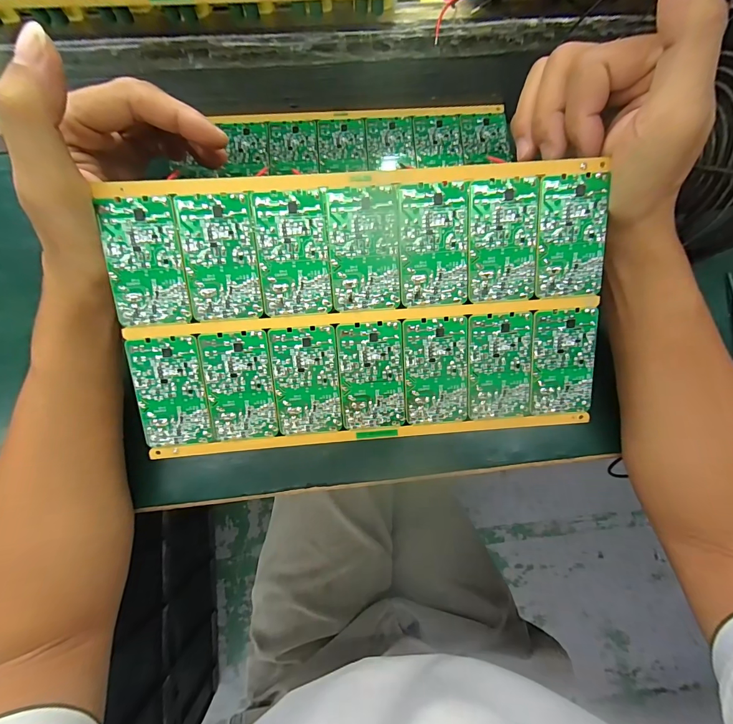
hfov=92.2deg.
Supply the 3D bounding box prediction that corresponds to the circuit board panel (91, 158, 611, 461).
[{"bbox_3d":[0.001,-0.025,0.195,0.254,0.004,0.145,-5,103,-3],"label":"circuit board panel"}]

